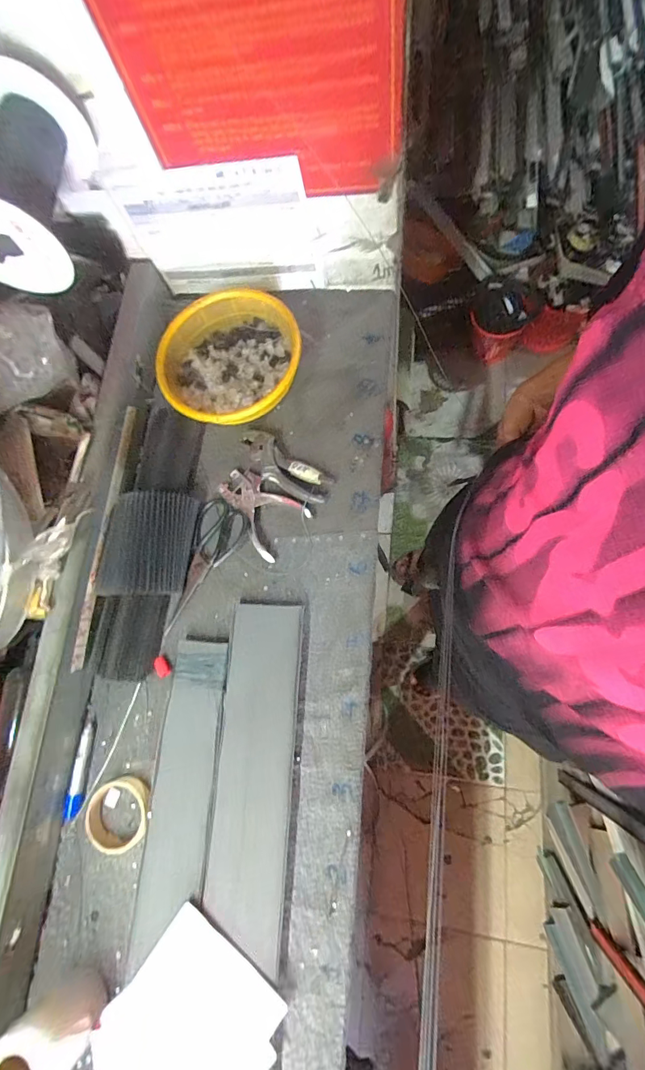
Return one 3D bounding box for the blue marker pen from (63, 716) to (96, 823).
[{"bbox_3d":[-0.344,0.333,0.593,0.022,0.018,0.126,5,77,10],"label":"blue marker pen"}]

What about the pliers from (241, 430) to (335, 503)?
[{"bbox_3d":[-0.063,-0.111,0.656,0.169,0.016,0.059,37,80,10],"label":"pliers"}]

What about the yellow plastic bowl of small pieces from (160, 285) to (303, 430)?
[{"bbox_3d":[-0.150,-0.288,0.672,0.223,0.067,0.226,0,76,1],"label":"yellow plastic bowl of small pieces"}]

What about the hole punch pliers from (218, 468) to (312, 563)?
[{"bbox_3d":[-0.102,-0.043,0.648,0.145,0.013,0.098,41,80,10],"label":"hole punch pliers"}]

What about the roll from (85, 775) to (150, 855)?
[{"bbox_3d":[-0.279,0.379,0.564,0.088,0.019,0.086,-2,75,8],"label":"roll"}]

